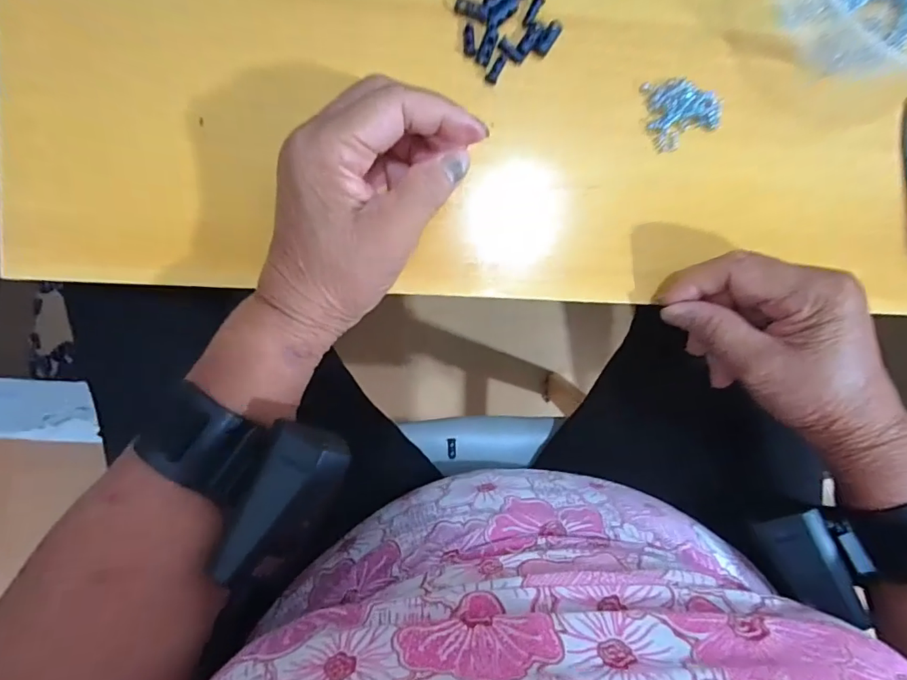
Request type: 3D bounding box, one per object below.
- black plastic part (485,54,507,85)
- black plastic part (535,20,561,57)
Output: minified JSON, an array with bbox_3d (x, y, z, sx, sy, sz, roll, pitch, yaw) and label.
[{"bbox_3d":[0.024,-0.154,0.280,0.007,0.004,0.016,25,91,-7],"label":"black plastic part"},{"bbox_3d":[0.054,-0.171,0.279,0.008,0.004,0.019,34,90,-7],"label":"black plastic part"}]

